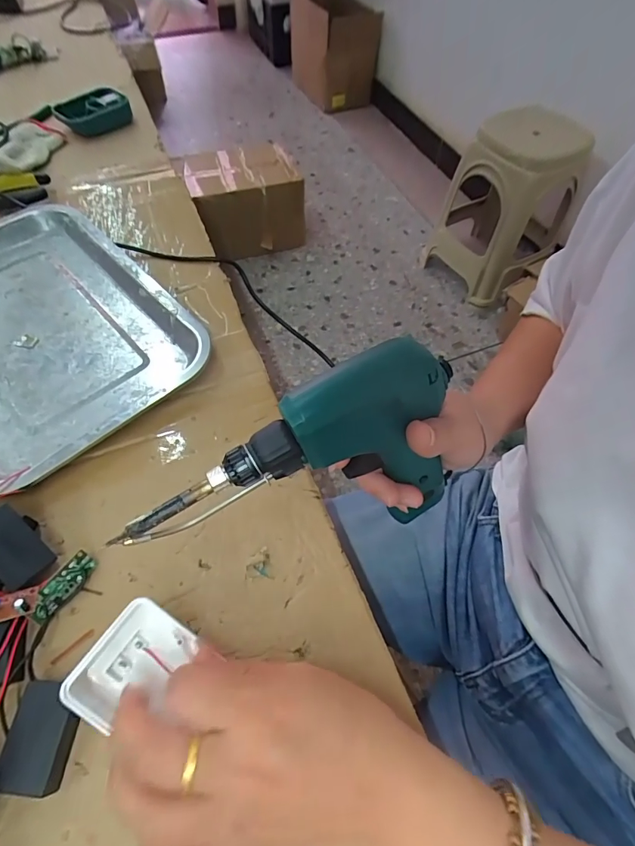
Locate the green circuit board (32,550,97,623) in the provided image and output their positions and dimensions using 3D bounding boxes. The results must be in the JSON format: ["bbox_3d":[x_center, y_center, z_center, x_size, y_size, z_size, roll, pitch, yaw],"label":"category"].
[{"bbox_3d":[-0.159,0.103,0.266,0.004,0.020,0.043,-6,38,44],"label":"green circuit board"}]

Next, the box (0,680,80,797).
[{"bbox_3d":[-0.147,0.168,0.228,0.031,0.017,0.048,2,59,0],"label":"box"}]

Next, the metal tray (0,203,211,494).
[{"bbox_3d":[-0.254,-0.089,0.378,0.208,0.021,0.303,-39,67,-22],"label":"metal tray"}]

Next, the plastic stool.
[{"bbox_3d":[0.603,-0.703,1.429,0.313,0.487,0.364,-25,62,-15],"label":"plastic stool"}]

